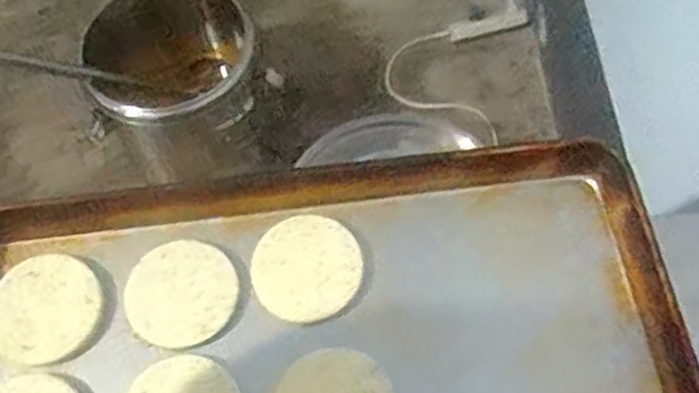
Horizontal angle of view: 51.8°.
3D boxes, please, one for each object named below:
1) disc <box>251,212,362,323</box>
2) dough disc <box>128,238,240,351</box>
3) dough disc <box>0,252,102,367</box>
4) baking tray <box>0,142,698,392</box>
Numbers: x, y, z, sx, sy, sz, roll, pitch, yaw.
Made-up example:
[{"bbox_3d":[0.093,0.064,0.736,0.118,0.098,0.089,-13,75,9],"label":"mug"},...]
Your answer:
[{"bbox_3d":[-0.037,0.061,0.643,0.092,0.015,0.099,-1,63,1],"label":"disc"},{"bbox_3d":[-0.149,0.084,0.634,0.096,0.013,0.091,-1,63,1],"label":"dough disc"},{"bbox_3d":[-0.265,0.097,0.627,0.085,0.017,0.096,10,63,7],"label":"dough disc"},{"bbox_3d":[-0.031,0.163,0.575,0.603,0.059,0.416,-6,62,-4],"label":"baking tray"}]

